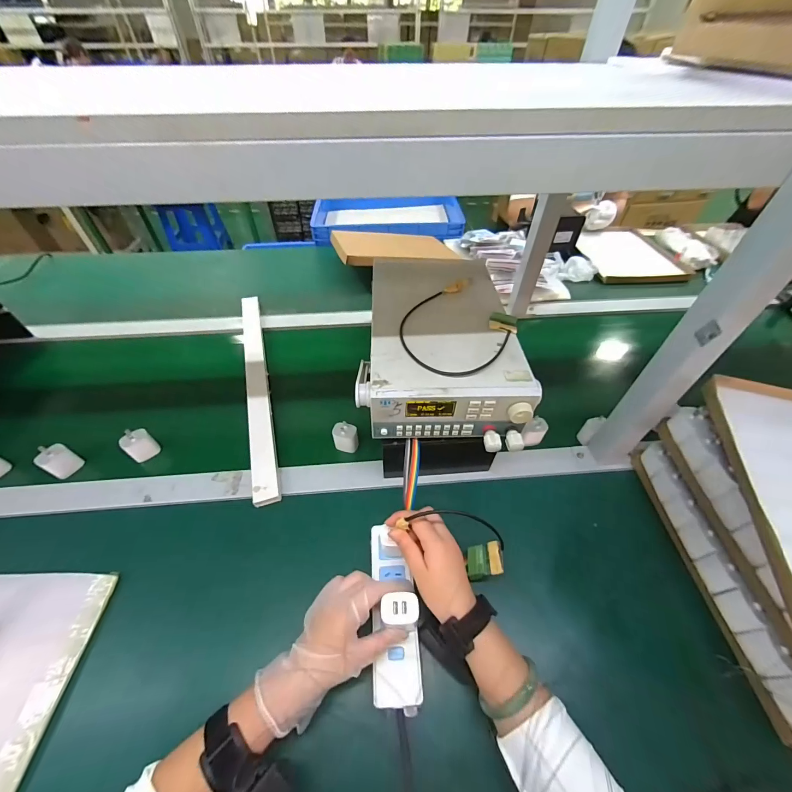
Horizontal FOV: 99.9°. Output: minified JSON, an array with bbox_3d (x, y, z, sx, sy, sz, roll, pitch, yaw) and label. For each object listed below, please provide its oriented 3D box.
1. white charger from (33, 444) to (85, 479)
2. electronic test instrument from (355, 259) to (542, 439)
[{"bbox_3d":[-0.570,0.109,0.561,0.025,0.063,0.045,-1,42,25],"label":"white charger"},{"bbox_3d":[0.069,-0.096,0.539,0.219,0.088,0.334,1,48,1],"label":"electronic test instrument"}]

